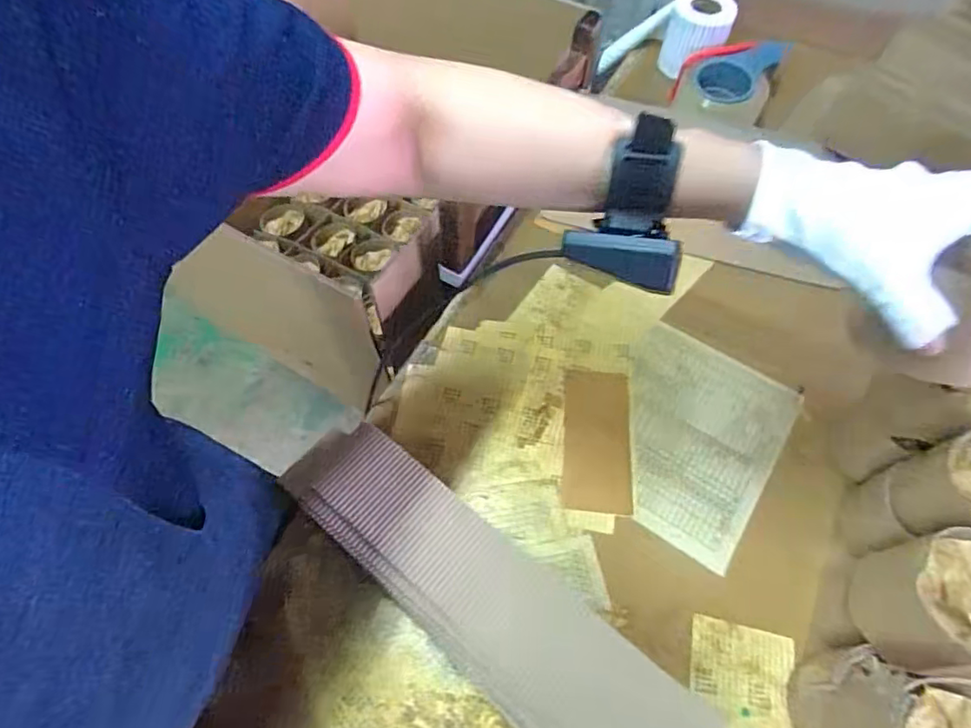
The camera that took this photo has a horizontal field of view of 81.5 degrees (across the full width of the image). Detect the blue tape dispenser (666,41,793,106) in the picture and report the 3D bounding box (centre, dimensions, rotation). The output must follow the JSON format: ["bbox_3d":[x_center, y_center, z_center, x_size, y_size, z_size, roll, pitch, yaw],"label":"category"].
[{"bbox_3d":[0.319,-0.387,0.741,0.132,0.070,0.051,4,61,1],"label":"blue tape dispenser"}]

